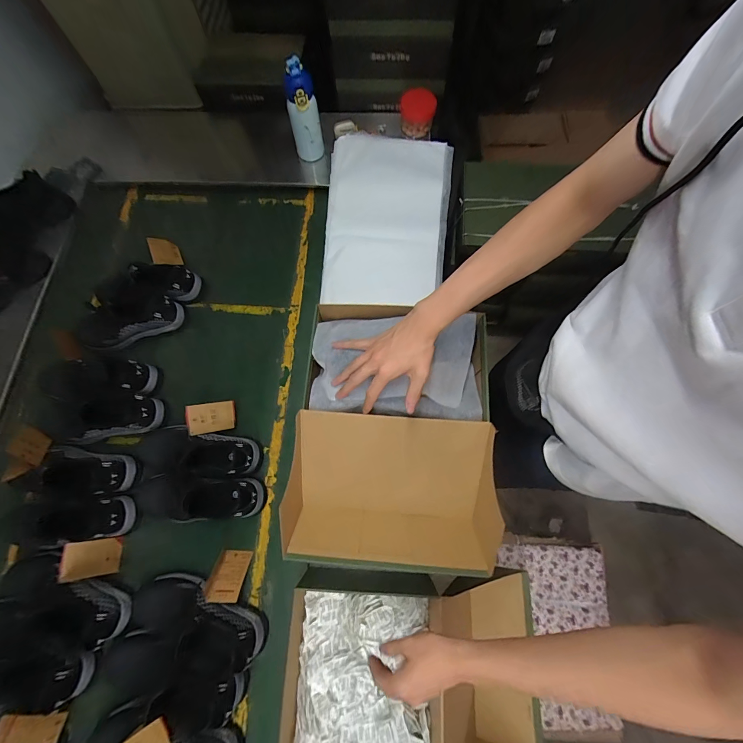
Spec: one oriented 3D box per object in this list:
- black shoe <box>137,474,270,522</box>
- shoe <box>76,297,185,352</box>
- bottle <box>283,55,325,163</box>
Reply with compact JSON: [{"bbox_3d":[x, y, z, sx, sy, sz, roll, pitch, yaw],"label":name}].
[{"bbox_3d":[-0.380,0.270,0.708,0.276,0.087,0.093,-1,73,1],"label":"black shoe"},{"bbox_3d":[-0.620,-0.126,0.841,0.247,0.100,0.086,-23,74,-5],"label":"shoe"},{"bbox_3d":[-0.180,-0.686,0.880,0.079,0.232,0.068,-13,73,-3],"label":"bottle"}]

